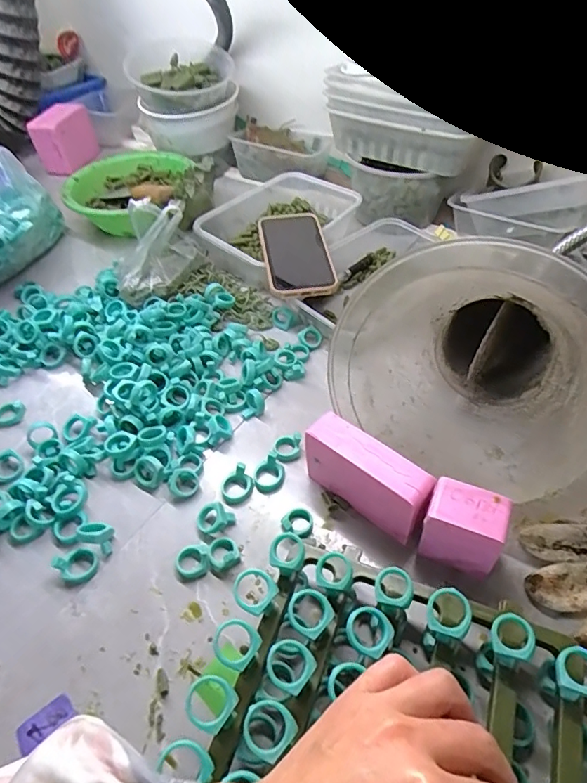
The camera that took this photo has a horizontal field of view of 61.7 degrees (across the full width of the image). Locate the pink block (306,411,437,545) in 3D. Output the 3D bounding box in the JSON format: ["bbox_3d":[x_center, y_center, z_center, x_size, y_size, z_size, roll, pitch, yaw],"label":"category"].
[{"bbox_3d":[0.060,0.070,0.408,0.104,0.068,0.036,34,59,29],"label":"pink block"}]

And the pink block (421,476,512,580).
[{"bbox_3d":[0.127,0.102,0.368,0.053,0.054,0.041,19,53,19],"label":"pink block"}]

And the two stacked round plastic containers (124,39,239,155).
[{"bbox_3d":[-0.171,-0.462,0.806,0.157,0.122,0.157,-9,49,-3],"label":"two stacked round plastic containers"}]

